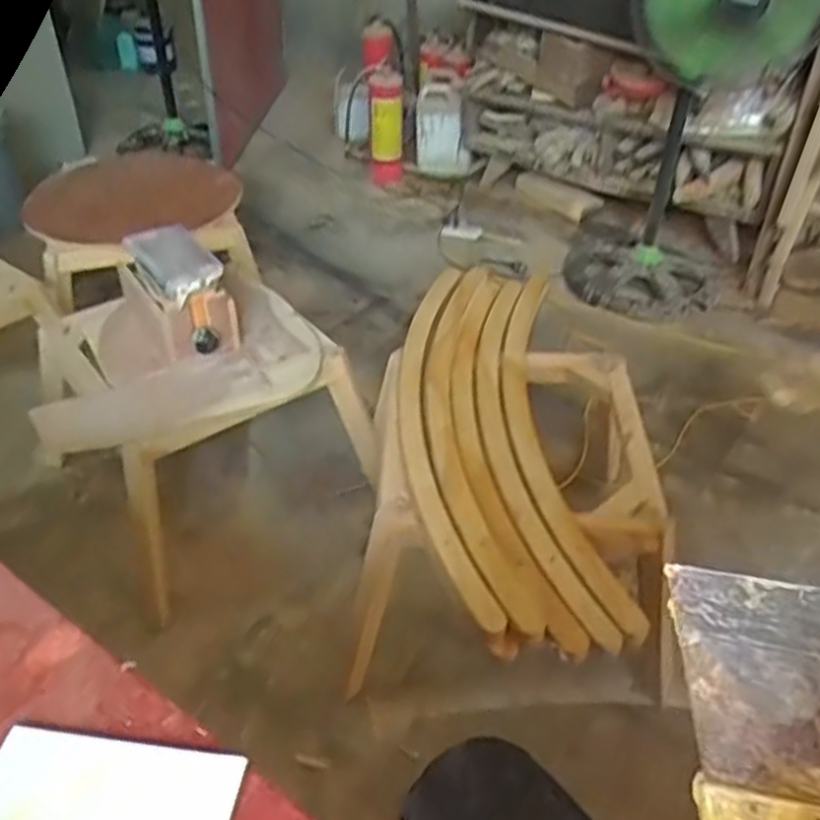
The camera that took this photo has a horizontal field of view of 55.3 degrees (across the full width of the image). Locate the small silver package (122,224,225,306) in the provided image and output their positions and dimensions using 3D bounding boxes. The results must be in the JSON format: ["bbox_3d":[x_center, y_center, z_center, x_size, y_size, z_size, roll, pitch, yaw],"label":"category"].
[{"bbox_3d":[-0.430,-0.272,1.404,0.107,0.054,0.215,-25,46,-29],"label":"small silver package"}]

